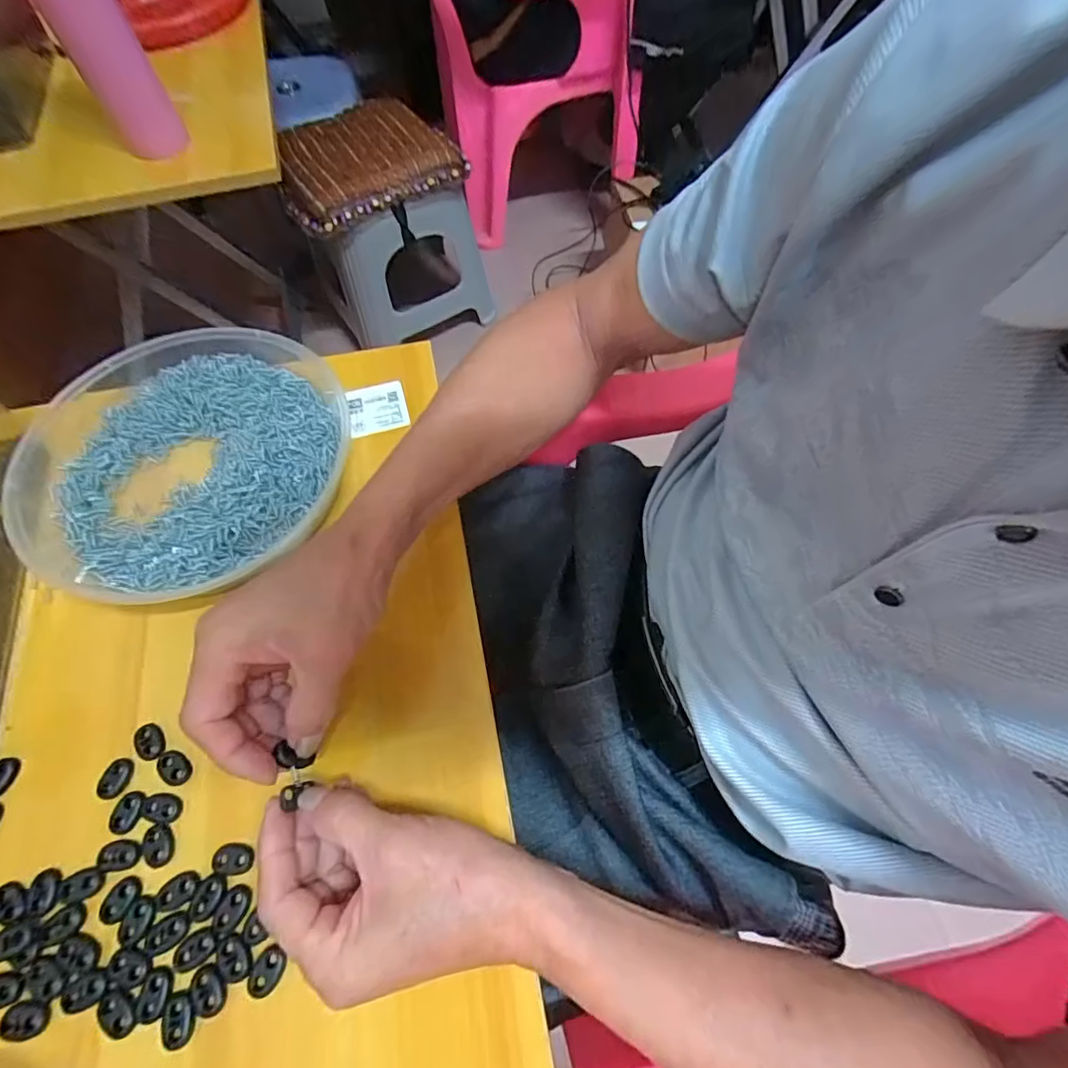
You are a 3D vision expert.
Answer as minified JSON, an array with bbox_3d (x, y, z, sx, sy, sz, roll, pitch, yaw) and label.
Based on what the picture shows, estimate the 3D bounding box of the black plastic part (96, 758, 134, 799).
[{"bbox_3d":[-0.246,0.143,0.311,0.016,0.004,0.021,9,64,5],"label":"black plastic part"}]

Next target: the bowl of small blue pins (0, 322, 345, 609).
[{"bbox_3d":[-0.251,-0.050,0.388,0.214,0.043,0.217,0,63,0],"label":"bowl of small blue pins"}]

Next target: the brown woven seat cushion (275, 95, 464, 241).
[{"bbox_3d":[-0.285,-0.633,0.898,0.301,0.042,0.248,-25,66,-12],"label":"brown woven seat cushion"}]

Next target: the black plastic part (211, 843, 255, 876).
[{"bbox_3d":[-0.167,0.180,0.294,0.022,0.004,0.014,5,63,3],"label":"black plastic part"}]

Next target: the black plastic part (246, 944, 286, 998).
[{"bbox_3d":[-0.137,0.224,0.272,0.014,0.004,0.021,27,66,13],"label":"black plastic part"}]

